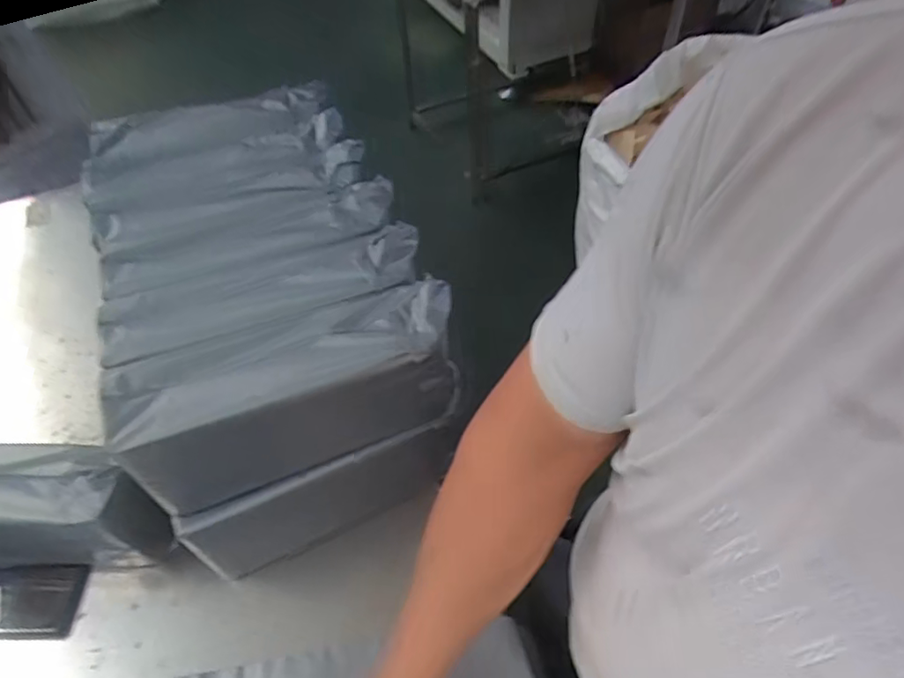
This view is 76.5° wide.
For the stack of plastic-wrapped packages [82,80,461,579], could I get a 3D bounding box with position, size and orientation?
[{"bbox_3d":[-0.241,-0.077,0.745,0.316,0.255,0.589,-20,53,-14],"label":"stack of plastic-wrapped packages"}]

